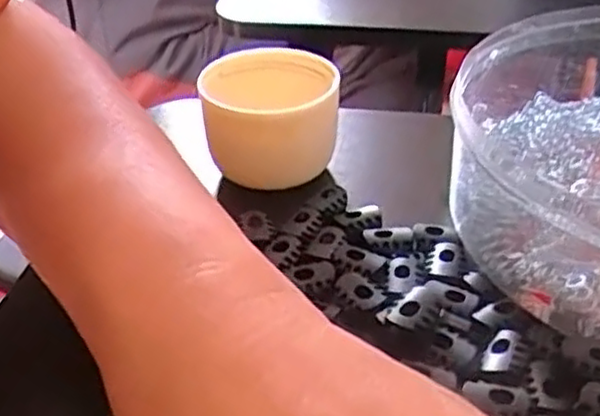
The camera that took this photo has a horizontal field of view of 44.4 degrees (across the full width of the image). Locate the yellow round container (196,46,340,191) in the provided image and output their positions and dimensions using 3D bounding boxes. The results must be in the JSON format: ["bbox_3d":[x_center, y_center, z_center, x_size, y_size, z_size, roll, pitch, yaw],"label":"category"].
[{"bbox_3d":[-0.014,-0.044,0.356,0.063,0.047,0.059,-2,36,1],"label":"yellow round container"}]

